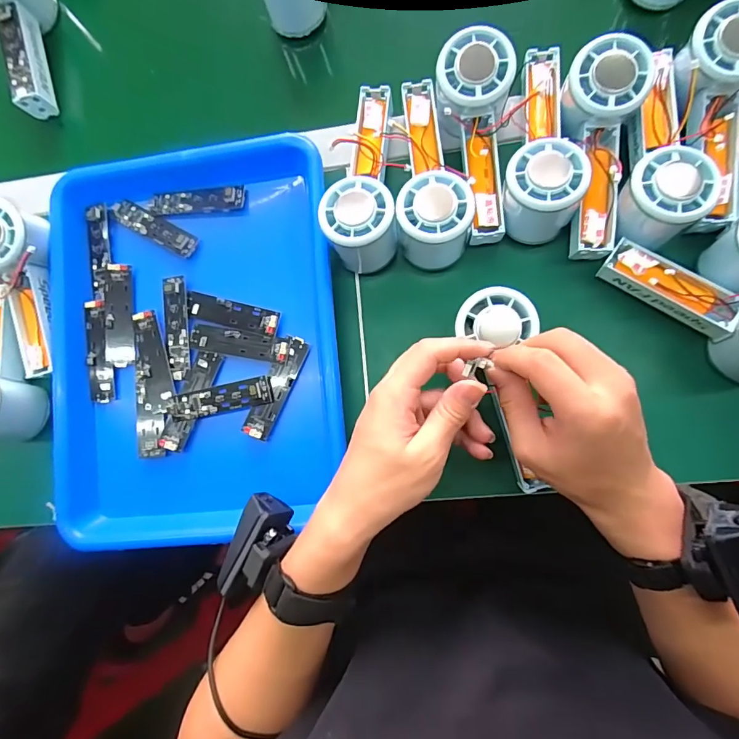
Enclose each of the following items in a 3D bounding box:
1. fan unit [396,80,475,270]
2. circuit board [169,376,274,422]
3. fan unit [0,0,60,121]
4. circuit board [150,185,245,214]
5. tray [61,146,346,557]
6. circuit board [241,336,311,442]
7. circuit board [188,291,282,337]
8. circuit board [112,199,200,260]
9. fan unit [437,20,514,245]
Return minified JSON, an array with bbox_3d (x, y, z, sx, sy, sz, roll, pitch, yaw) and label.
[{"bbox_3d":[0.053,-0.163,0.374,0.060,0.078,0.154,1,84,8],"label":"fan unit"},{"bbox_3d":[-0.130,0.026,0.384,0.092,0.010,0.024,-11,82,6],"label":"circuit board"},{"bbox_3d":[-0.337,-0.329,0.432,0.052,0.060,0.143,-18,82,5],"label":"fan unit"},{"bbox_3d":[-0.159,-0.156,0.409,0.090,0.012,0.022,0,84,8],"label":"circuit board"},{"bbox_3d":[-0.151,-0.026,0.391,0.252,0.032,0.338,-5,83,7],"label":"tray"},{"bbox_3d":[-0.080,0.015,0.384,0.024,0.006,0.091,24,85,0],"label":"circuit board"},{"bbox_3d":[-0.121,-0.049,0.394,0.088,0.010,0.022,14,86,9],"label":"circuit board"},{"bbox_3d":[-0.200,-0.131,0.413,0.092,0.012,0.022,30,88,10],"label":"circuit board"},{"bbox_3d":[0.086,-0.181,0.357,0.059,0.054,0.155,-6,97,7],"label":"fan unit"}]

